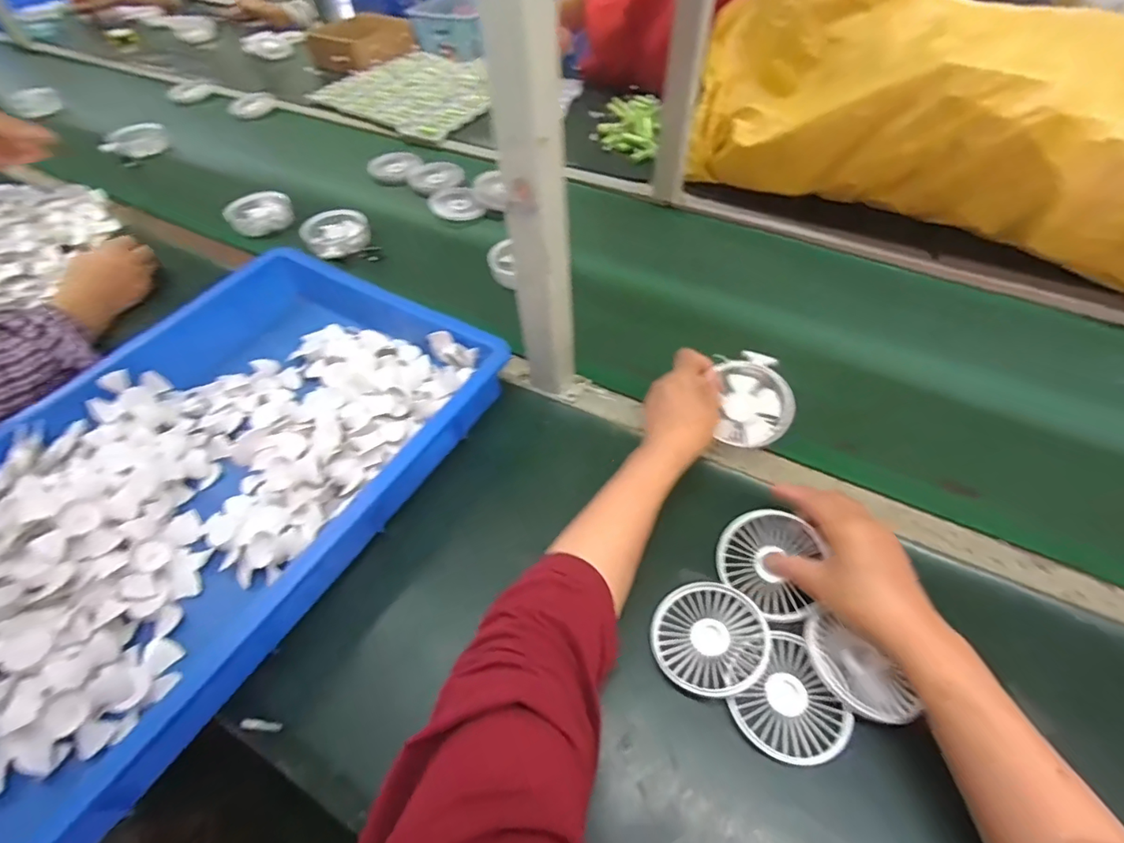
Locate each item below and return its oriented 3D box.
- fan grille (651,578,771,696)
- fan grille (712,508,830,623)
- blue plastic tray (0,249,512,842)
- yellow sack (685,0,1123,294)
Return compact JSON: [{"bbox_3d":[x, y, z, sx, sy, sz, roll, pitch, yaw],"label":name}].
[{"bbox_3d":[0.118,0.172,0.422,0.087,0.015,0.088,-7,44,7],"label":"fan grille"},{"bbox_3d":[0.179,0.118,0.446,0.087,0.012,0.080,40,84,27],"label":"fan grille"},{"bbox_3d":[-0.343,0.055,0.479,0.350,0.063,0.547,23,55,20],"label":"blue plastic tray"},{"bbox_3d":[0.502,-0.404,0.722,0.662,0.234,0.232,24,55,20],"label":"yellow sack"}]

